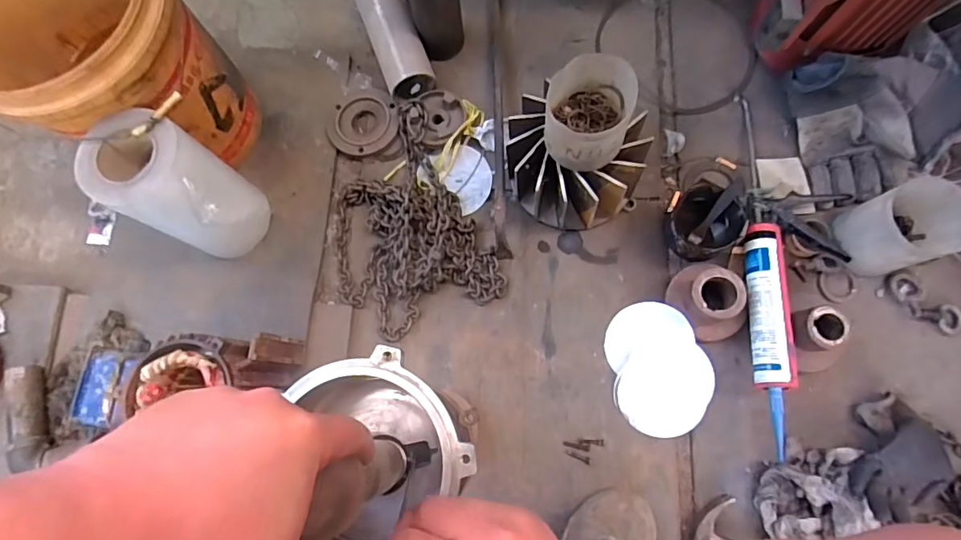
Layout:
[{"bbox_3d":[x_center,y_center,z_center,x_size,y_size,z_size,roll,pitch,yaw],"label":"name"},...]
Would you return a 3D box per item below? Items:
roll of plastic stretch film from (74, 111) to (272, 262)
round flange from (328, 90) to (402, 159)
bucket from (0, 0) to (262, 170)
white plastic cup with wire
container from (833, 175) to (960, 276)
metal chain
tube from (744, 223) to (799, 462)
[{"bbox_3d":[-0.429,-0.107,0.752,0.158,0.250,0.128,27,79,10],"label":"roll of plastic stretch film"},{"bbox_3d":[-0.210,-0.261,0.893,0.125,0.023,0.114,0,76,2],"label":"round flange"},{"bbox_3d":[-0.536,-0.306,0.752,0.275,0.289,0.267,-1,76,4],"label":"bucket"},{"bbox_3d":[0.145,-0.212,0.681,0.113,0.091,0.126,17,77,8],"label":"white plastic cup with wire"},{"bbox_3d":[0.631,-0.060,0.759,0.133,0.128,0.113,-21,76,-4],"label":"container"},{"bbox_3d":[-0.143,-0.075,0.828,0.253,0.061,0.360,-27,76,-5],"label":"metal chain"},{"bbox_3d":[0.419,0.088,0.729,0.053,0.051,0.336,8,76,6],"label":"tube"}]

